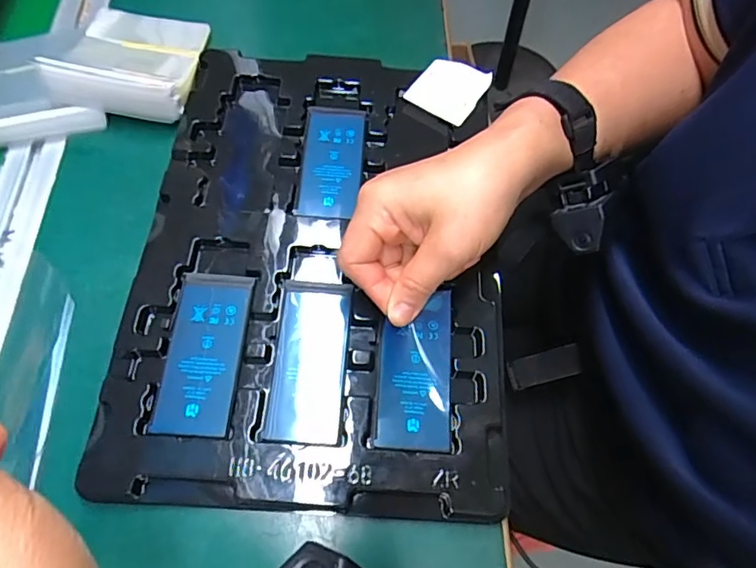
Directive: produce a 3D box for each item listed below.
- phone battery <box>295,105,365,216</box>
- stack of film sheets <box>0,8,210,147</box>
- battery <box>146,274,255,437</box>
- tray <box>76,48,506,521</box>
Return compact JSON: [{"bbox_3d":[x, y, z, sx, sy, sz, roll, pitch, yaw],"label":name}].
[{"bbox_3d":[-0.034,-0.091,0.379,0.044,0.006,0.098,4,64,1],"label":"phone battery"},{"bbox_3d":[-0.226,-0.173,0.403,0.175,0.037,0.124,-9,64,-5],"label":"stack of film sheets"},{"bbox_3d":[-0.103,0.038,0.308,0.045,0.004,0.099,3,64,1],"label":"battery"},{"bbox_3d":[-0.038,-0.033,0.343,0.223,0.014,0.331,2,64,0],"label":"tray"}]

